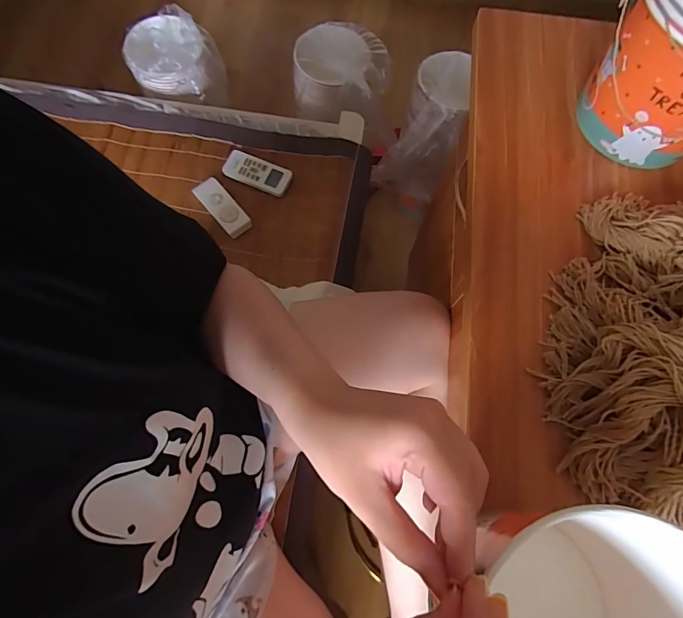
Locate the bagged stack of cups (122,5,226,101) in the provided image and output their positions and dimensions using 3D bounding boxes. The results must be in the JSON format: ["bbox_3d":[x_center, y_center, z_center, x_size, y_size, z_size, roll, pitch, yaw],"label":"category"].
[{"bbox_3d":[-0.365,-0.546,0.916,0.190,0.106,0.164,-17,73,-7],"label":"bagged stack of cups"}]

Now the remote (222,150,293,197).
[{"bbox_3d":[-0.161,-0.260,0.804,0.128,0.019,0.057,24,88,2],"label":"remote"}]

